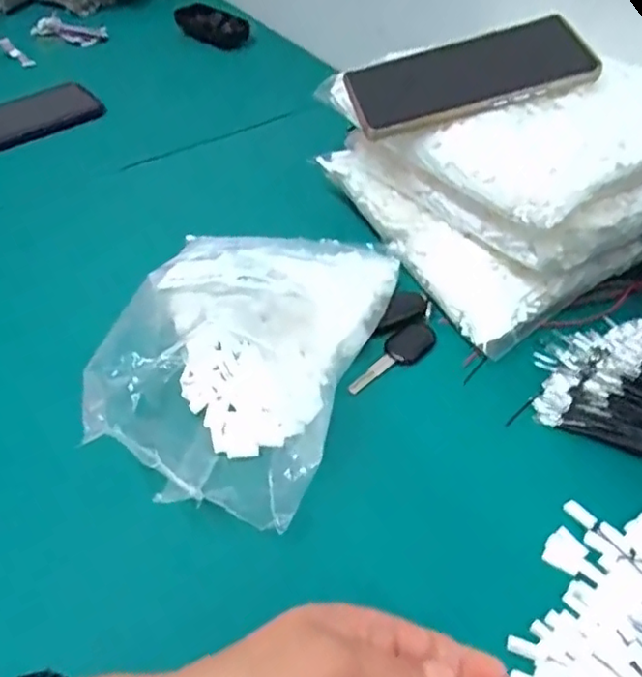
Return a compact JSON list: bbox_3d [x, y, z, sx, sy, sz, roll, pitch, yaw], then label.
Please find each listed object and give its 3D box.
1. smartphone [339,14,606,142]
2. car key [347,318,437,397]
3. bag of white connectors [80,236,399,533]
[{"bbox_3d":[0.103,-0.188,0.450,0.162,0.011,0.082,-14,52,4],"label":"smartphone"},{"bbox_3d":[0.052,0.014,0.454,0.081,0.009,0.024,-36,57,-28],"label":"car key"},{"bbox_3d":[-0.041,-0.012,0.417,0.140,0.087,0.251,13,49,11],"label":"bag of white connectors"}]

